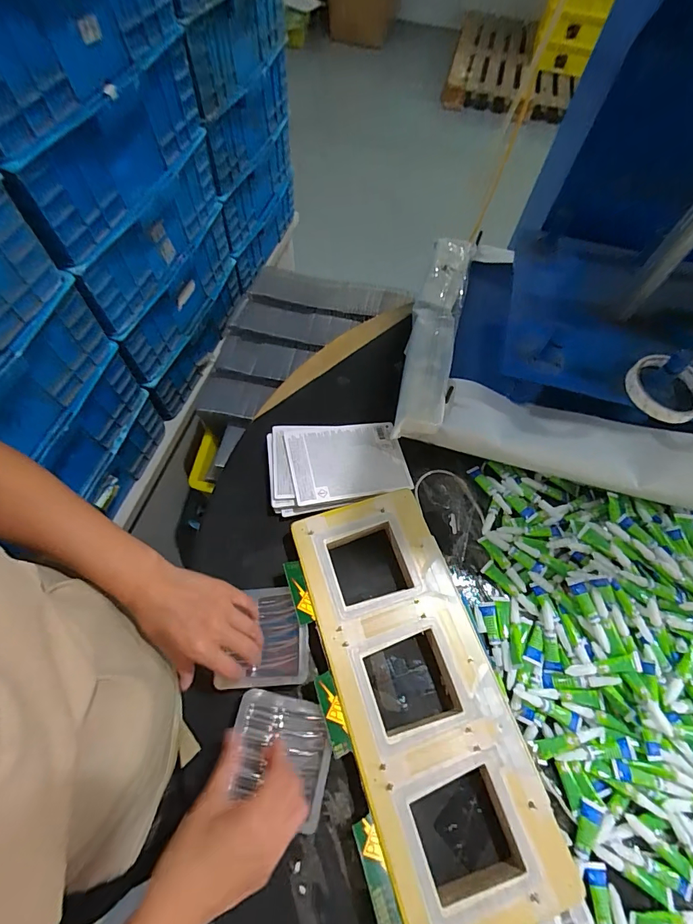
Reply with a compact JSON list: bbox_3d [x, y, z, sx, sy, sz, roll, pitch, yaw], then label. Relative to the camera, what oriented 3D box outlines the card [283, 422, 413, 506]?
[{"bbox_3d":[0.002,-0.002,0.579,0.165,0.009,0.117,-5,61,-15],"label":"card"}]

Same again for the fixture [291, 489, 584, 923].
[{"bbox_3d":[0.080,0.242,0.455,0.180,0.030,0.428,-15,66,-11],"label":"fixture"}]

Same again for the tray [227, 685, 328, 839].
[{"bbox_3d":[-0.068,0.299,0.414,0.101,0.015,0.102,12,64,2],"label":"tray"}]

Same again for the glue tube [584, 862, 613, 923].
[{"bbox_3d":[0.245,0.439,0.386,0.022,0.010,0.086,5,64,-1],"label":"glue tube"}]

